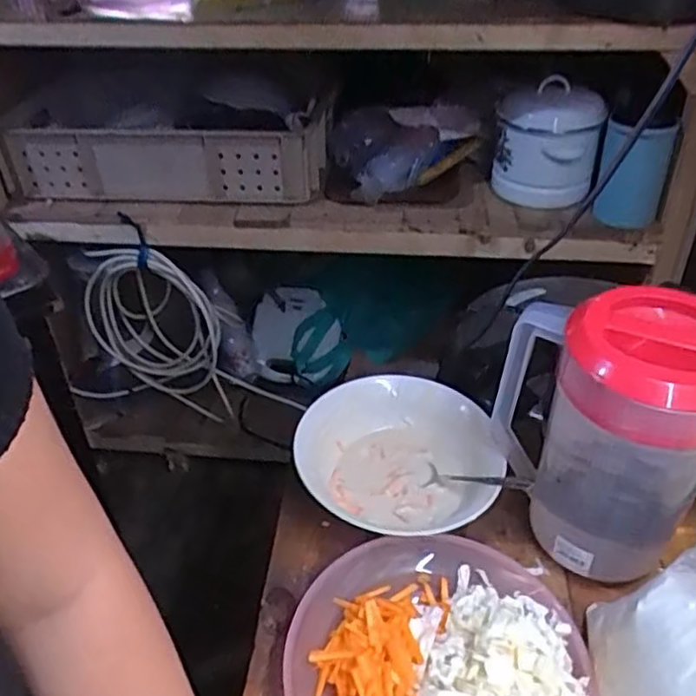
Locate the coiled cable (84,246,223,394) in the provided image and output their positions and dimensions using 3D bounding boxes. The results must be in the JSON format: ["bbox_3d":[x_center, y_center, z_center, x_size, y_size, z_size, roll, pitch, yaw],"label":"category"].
[{"bbox_3d":[-0.366,-0.065,1.331,0.321,0.281,0.091,42,34,-7],"label":"coiled cable"}]

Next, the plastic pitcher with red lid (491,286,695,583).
[{"bbox_3d":[0.198,0.077,0.542,0.158,0.229,0.110,9,41,12],"label":"plastic pitcher with red lid"}]

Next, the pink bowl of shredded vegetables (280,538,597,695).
[{"bbox_3d":[0.066,0.232,0.494,0.216,0.048,0.205,-1,40,1],"label":"pink bowl of shredded vegetables"}]

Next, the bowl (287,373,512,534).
[{"bbox_3d":[0.046,0.108,0.629,0.178,0.063,0.172,-1,40,1],"label":"bowl"}]

